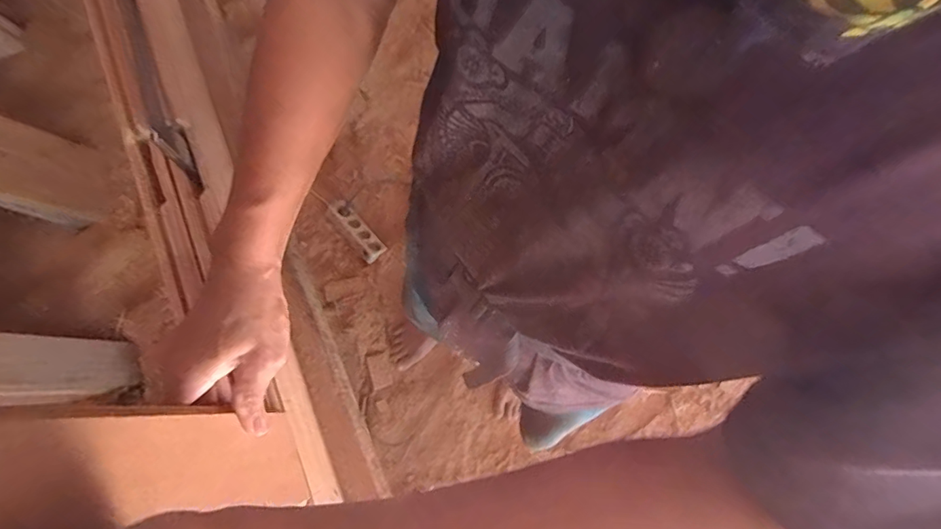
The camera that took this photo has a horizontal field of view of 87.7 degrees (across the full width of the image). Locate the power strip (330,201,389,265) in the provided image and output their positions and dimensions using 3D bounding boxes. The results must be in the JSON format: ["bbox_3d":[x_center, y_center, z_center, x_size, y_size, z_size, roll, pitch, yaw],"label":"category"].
[{"bbox_3d":[-0.326,-0.097,1.400,0.066,0.036,0.210,-40,77,-11],"label":"power strip"}]

